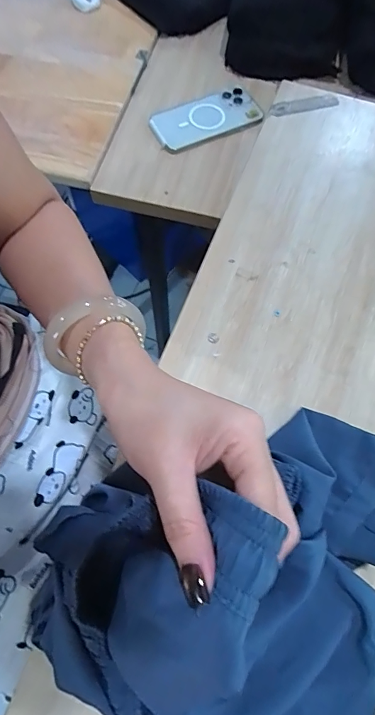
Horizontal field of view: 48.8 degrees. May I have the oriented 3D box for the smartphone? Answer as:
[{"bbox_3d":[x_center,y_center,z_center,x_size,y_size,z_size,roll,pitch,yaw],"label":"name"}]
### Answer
[{"bbox_3d":[0.029,-0.356,0.619,0.159,0.017,0.074,-23,70,-10],"label":"smartphone"}]

